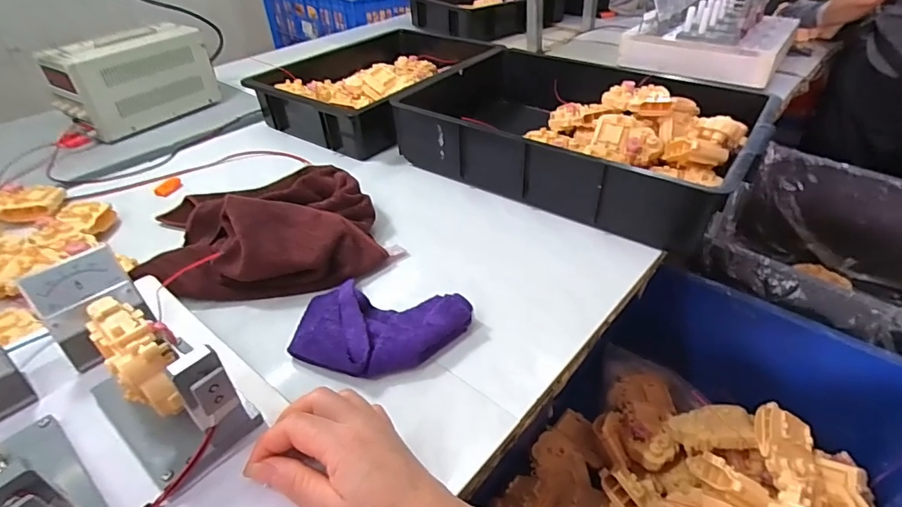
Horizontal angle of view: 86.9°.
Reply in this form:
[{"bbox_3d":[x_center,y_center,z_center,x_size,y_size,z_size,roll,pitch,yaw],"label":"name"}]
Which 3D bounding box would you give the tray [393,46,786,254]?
[{"bbox_3d":[0.189,-0.194,0.746,0.493,0.103,0.342,23,45,28],"label":"tray"}]

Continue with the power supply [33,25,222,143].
[{"bbox_3d":[-0.598,-0.330,0.904,0.107,0.143,0.260,18,42,23],"label":"power supply"}]

